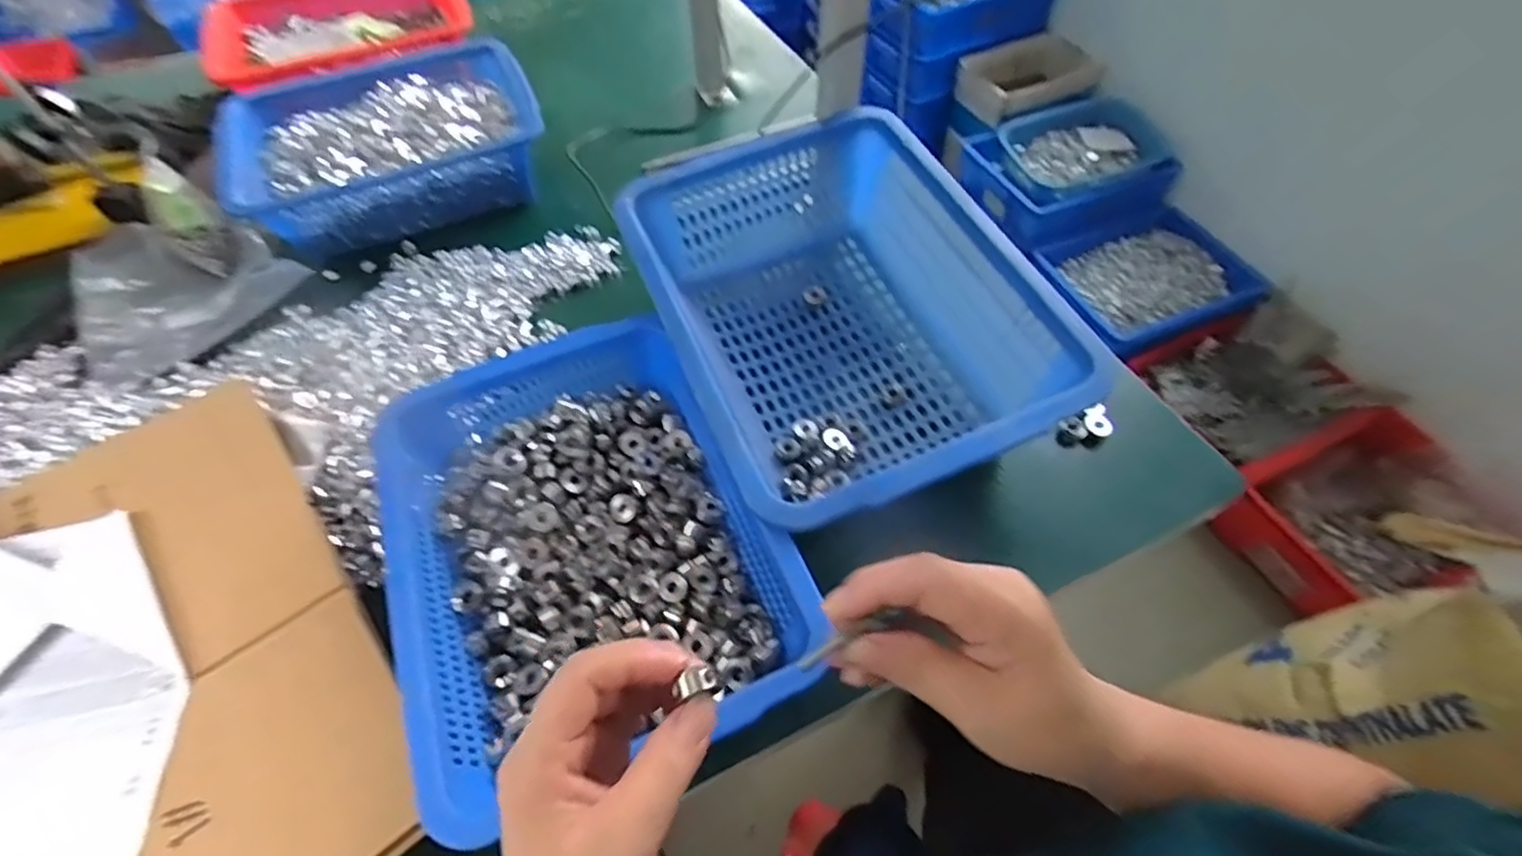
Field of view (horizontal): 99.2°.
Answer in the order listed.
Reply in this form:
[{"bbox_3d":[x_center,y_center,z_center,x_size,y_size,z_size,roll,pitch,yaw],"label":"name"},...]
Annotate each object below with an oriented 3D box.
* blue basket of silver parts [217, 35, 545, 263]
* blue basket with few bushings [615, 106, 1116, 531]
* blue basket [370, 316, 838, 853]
[{"bbox_3d":[-0.419,-0.333,0.743,0.308,0.094,0.265,-22,58,-13],"label":"blue basket of silver parts"},{"bbox_3d":[0.056,-0.089,0.545,0.264,0.131,0.366,-20,58,-12],"label":"blue basket with few bushings"},{"bbox_3d":[-0.122,0.077,0.451,0.227,0.089,0.308,-23,58,-14],"label":"blue basket"}]

